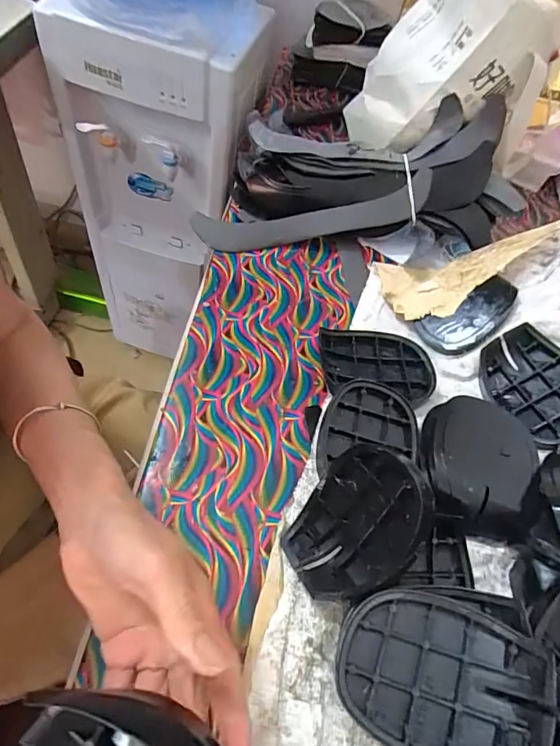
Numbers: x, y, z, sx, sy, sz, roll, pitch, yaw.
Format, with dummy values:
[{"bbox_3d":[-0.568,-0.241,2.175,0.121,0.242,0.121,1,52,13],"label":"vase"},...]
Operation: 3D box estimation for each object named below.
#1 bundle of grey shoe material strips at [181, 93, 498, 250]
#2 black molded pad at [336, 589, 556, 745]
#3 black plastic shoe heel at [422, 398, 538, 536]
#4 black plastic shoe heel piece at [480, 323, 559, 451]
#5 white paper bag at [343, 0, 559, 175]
[{"bbox_3d":[0.085,-0.243,0.546,0.373,0.055,0.180,-3,93,-5],"label":"bundle of grey shoe material strips"},{"bbox_3d":[0.099,0.187,0.273,0.116,0.035,0.088,12,56,4],"label":"black molded pad"},{"bbox_3d":[0.172,0.079,0.384,0.091,0.029,0.131,23,57,4],"label":"black plastic shoe heel"},{"bbox_3d":[0.255,0.012,0.434,0.084,0.022,0.121,-32,50,0],"label":"black plastic shoe heel piece"},{"bbox_3d":[0.208,-0.370,0.558,0.216,0.174,0.122,37,59,12],"label":"white paper bag"}]

